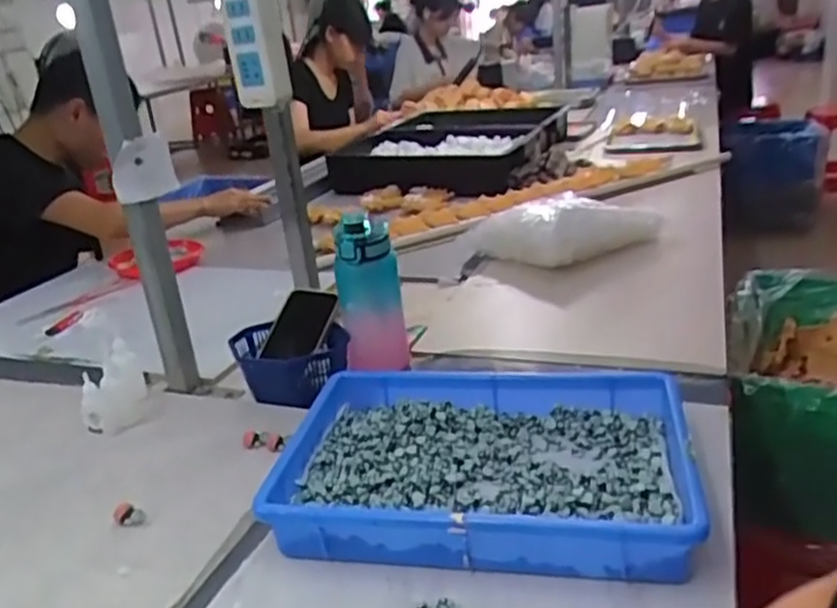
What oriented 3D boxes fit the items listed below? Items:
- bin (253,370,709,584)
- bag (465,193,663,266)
[{"bbox_3d":[0.060,0.150,0.680,0.359,0.069,0.238,0,24,12],"label":"bin"},{"bbox_3d":[0.266,-0.137,1.277,0.343,0.086,0.158,-4,23,2],"label":"bag"}]

